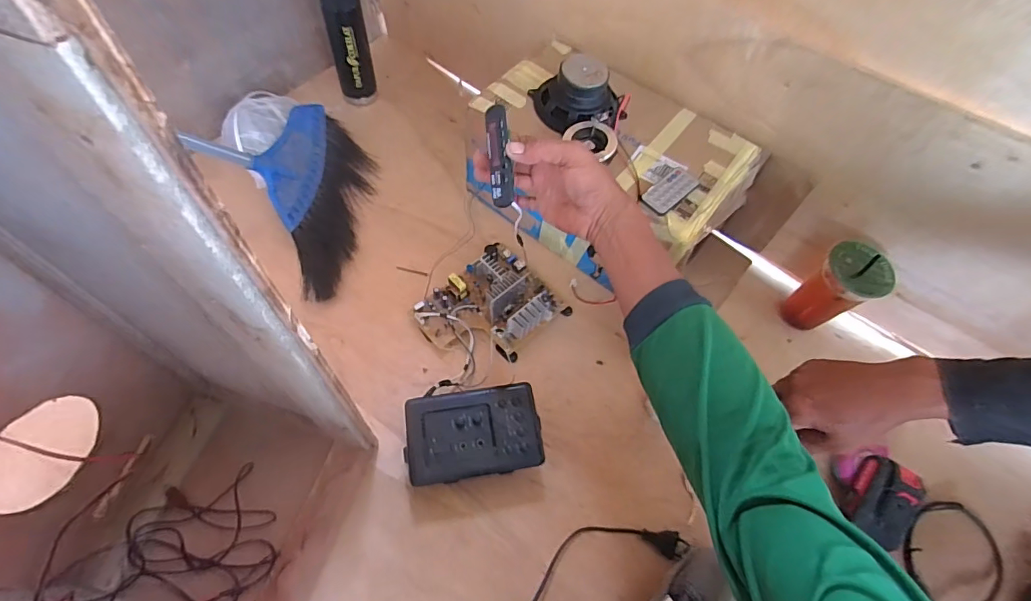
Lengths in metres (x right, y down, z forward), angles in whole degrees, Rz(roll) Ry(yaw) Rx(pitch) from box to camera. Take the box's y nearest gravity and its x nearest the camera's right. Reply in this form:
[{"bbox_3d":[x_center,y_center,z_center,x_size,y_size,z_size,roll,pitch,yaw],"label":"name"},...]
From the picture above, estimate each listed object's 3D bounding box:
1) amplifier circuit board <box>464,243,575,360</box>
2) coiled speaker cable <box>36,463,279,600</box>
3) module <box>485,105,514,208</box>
[{"bbox_3d":[-0.010,-0.016,0.749,0.130,0.079,0.161,-35,67,-19],"label":"amplifier circuit board"},{"bbox_3d":[-0.387,0.273,0.535,0.204,0.107,0.152,-10,61,-7],"label":"coiled speaker cable"},{"bbox_3d":[-0.013,-0.146,0.504,0.027,0.016,0.102,-7,89,33],"label":"module"}]

